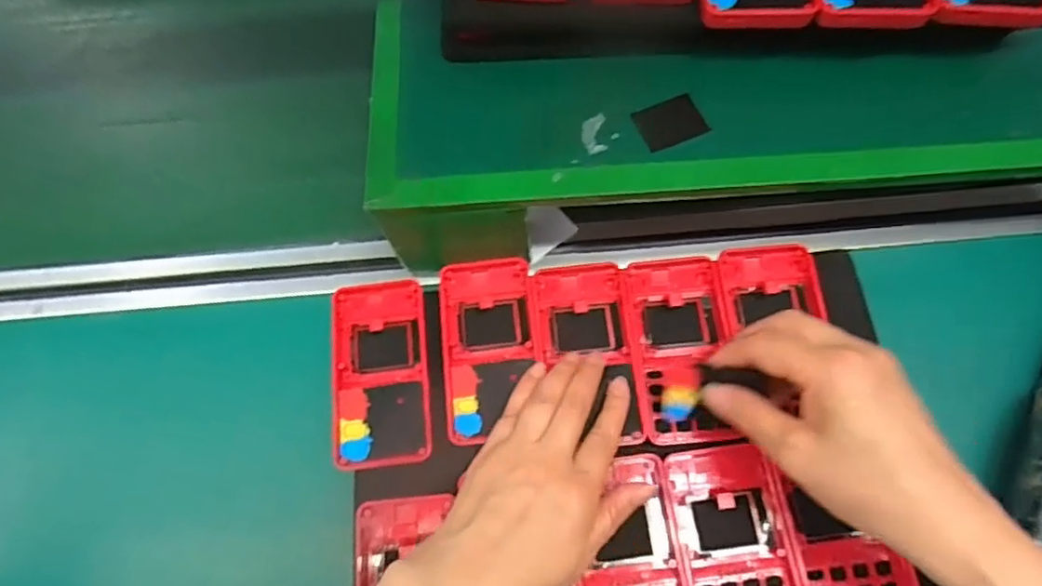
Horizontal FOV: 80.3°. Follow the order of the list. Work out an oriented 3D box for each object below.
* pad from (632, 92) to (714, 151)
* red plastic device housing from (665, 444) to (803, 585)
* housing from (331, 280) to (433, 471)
[{"bbox_3d":[0.089,-0.101,0.367,0.040,0.005,0.031,-23,68,-6],"label":"pad"},{"bbox_3d":[0.124,0.150,0.353,0.061,0.012,0.119,-7,67,0],"label":"red plastic device housing"},{"bbox_3d":[-0.091,0.051,0.407,0.061,0.016,0.122,-7,67,0],"label":"housing"}]

